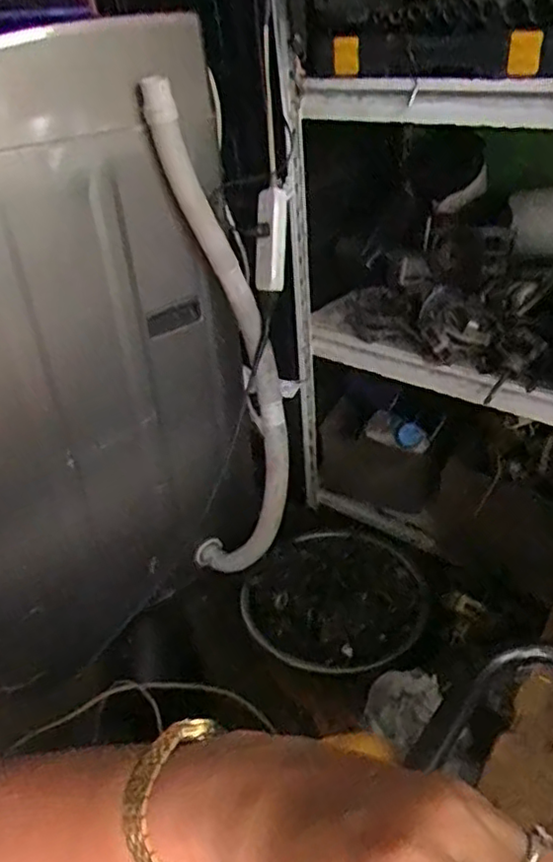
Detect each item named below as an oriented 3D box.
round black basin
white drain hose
[{"bbox_3d":[0.097,0.271,1.058,0.268,0.065,0.288,-4,33,2],"label":"round black basin"},{"bbox_3d":[-0.078,-0.095,0.937,0.166,0.720,0.124,-4,33,2],"label":"white drain hose"}]

